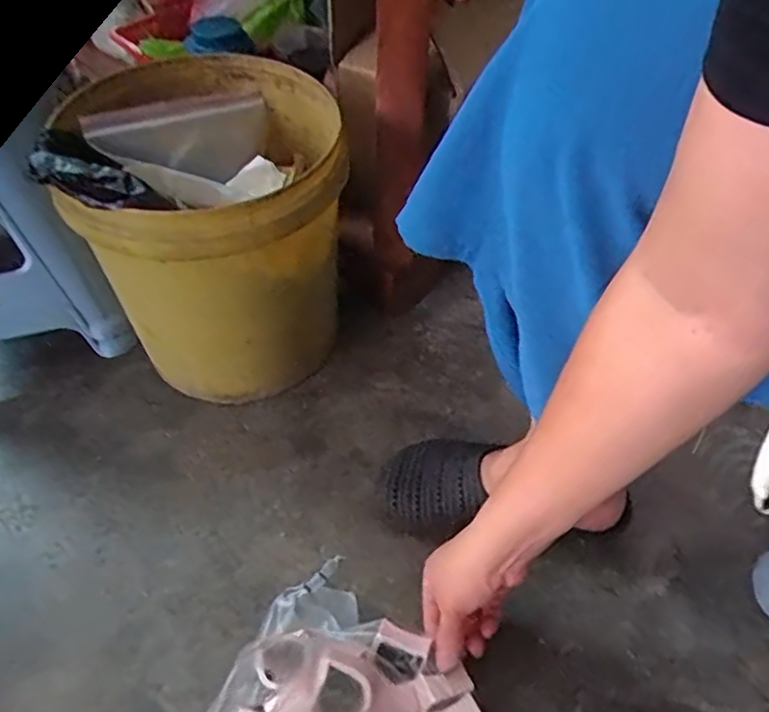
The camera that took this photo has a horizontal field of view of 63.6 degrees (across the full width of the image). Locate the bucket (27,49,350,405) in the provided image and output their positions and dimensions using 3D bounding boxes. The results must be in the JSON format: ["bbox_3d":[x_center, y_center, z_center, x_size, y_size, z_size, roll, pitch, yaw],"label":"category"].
[{"bbox_3d":[-0.170,-0.132,0.677,0.239,0.305,0.288,-3,51,-4],"label":"bucket"}]

